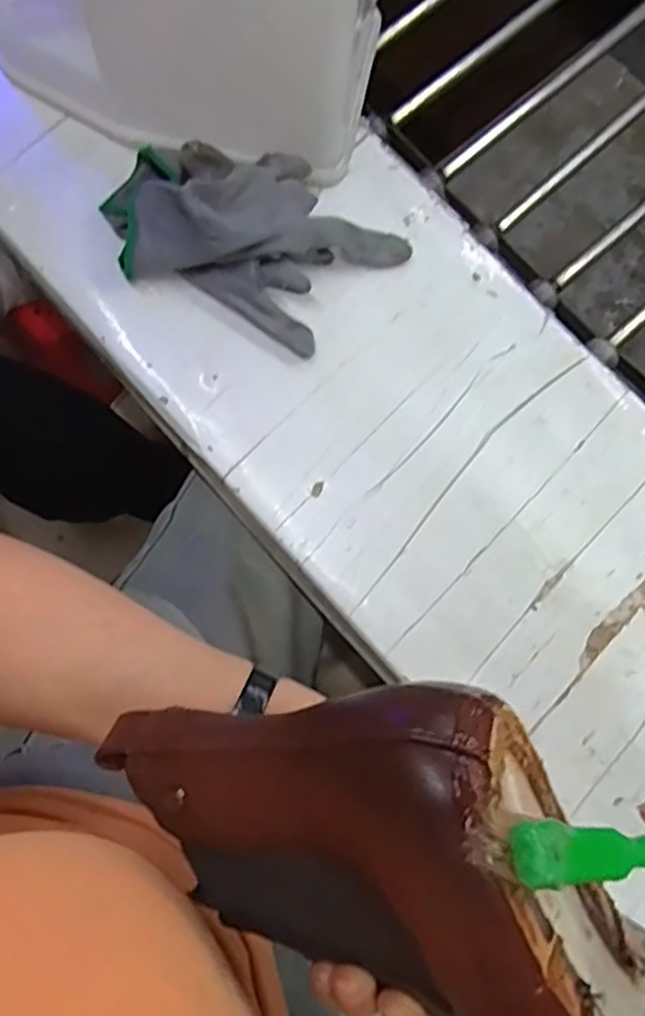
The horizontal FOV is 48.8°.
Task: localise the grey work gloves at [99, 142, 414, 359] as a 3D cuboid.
[{"bbox_3d":[-0.048,-0.174,0.441,0.188,0.051,0.107,23,78,2],"label":"grey work gloves"}]

